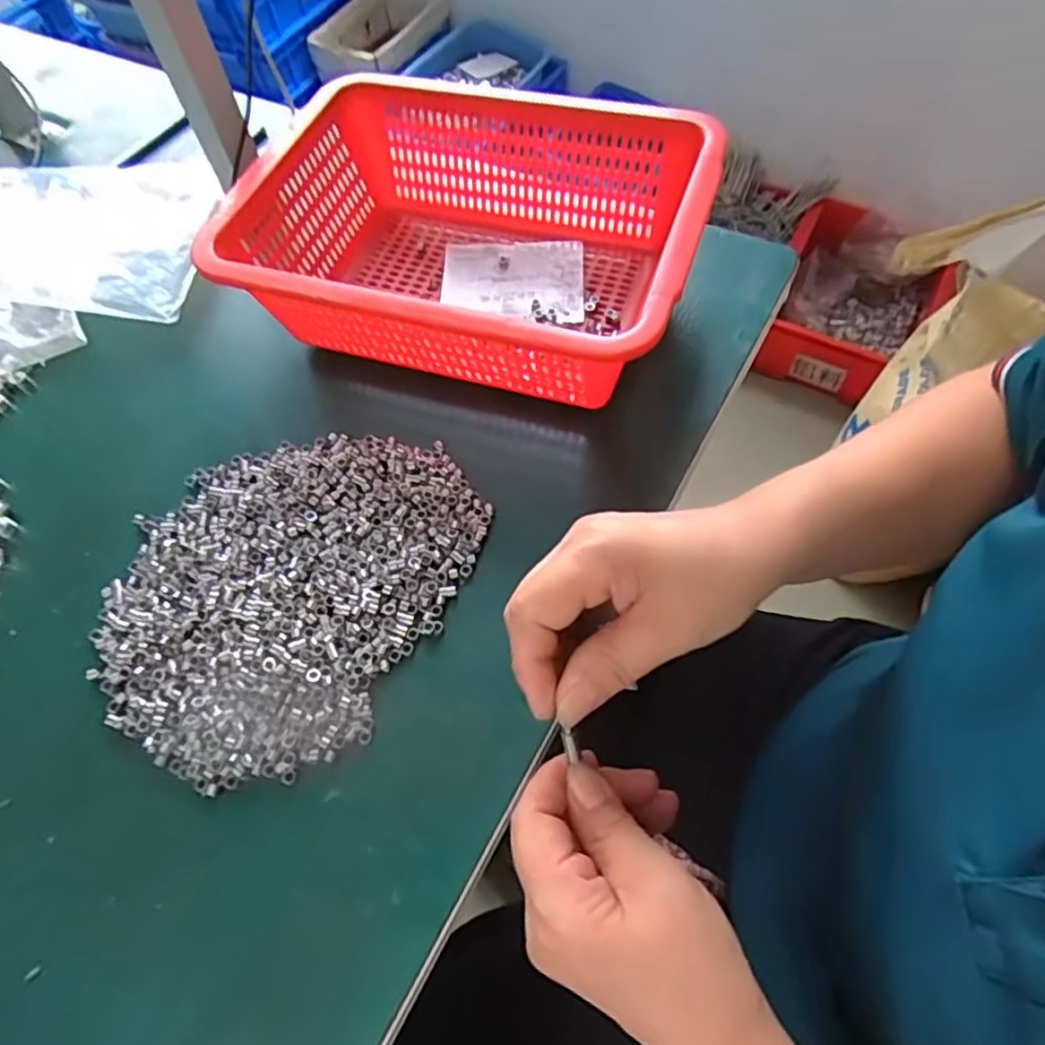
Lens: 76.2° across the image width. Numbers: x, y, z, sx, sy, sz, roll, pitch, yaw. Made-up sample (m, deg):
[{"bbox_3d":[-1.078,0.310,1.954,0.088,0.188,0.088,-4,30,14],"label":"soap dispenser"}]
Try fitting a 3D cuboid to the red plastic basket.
[{"bbox_3d":[-0.040,-0.195,0.463,0.310,0.095,0.224,16,63,13],"label":"red plastic basket"}]

